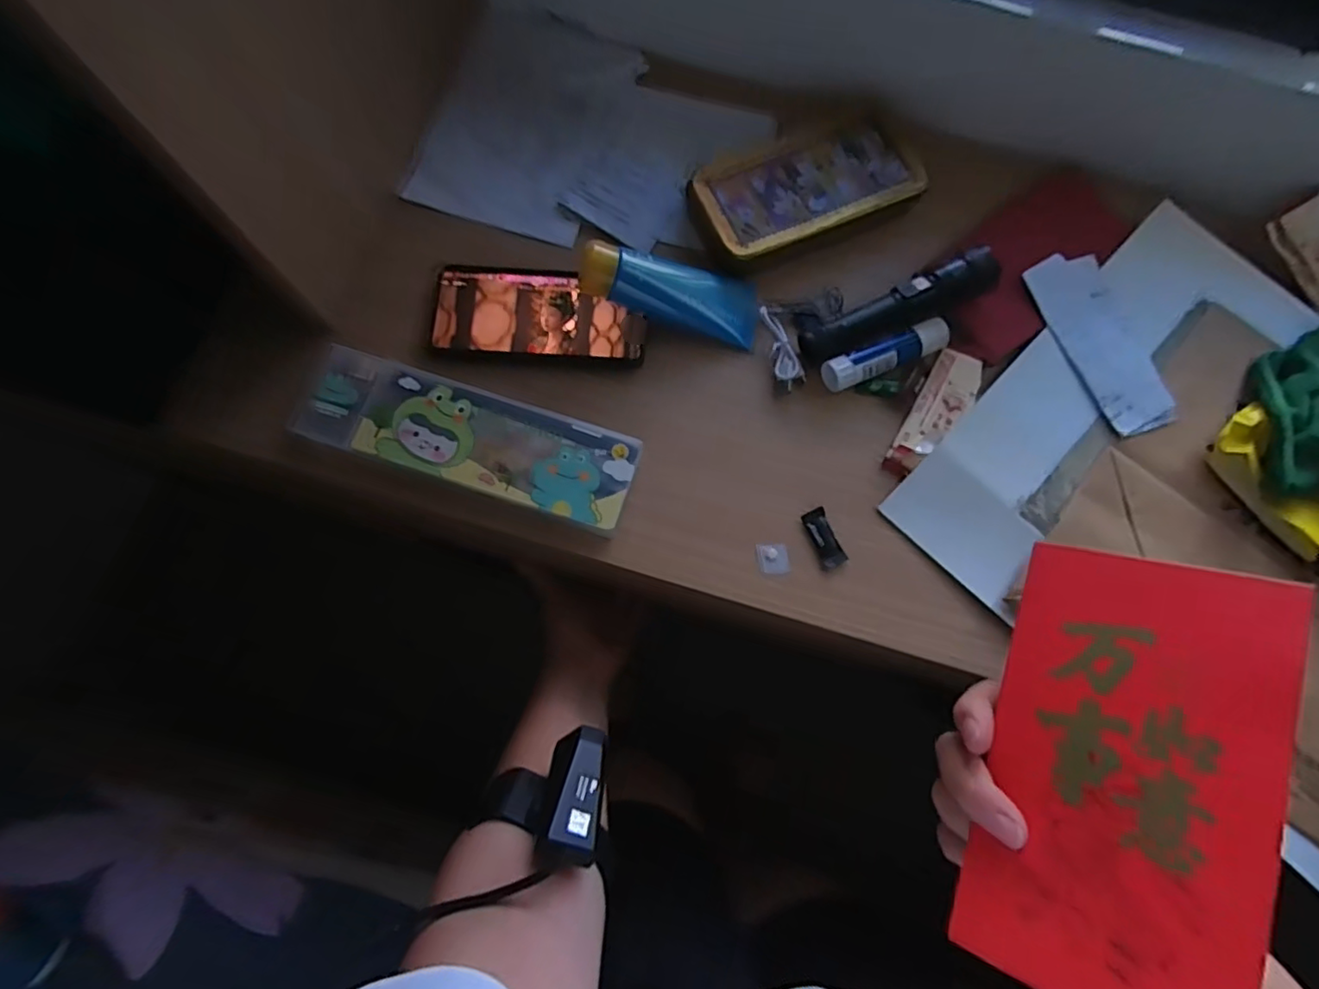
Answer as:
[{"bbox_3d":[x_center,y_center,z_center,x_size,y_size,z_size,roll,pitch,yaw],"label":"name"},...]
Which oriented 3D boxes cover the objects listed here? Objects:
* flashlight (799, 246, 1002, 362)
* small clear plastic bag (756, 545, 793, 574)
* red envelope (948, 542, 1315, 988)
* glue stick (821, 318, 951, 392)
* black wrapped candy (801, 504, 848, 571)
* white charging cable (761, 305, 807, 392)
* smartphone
[{"bbox_3d":[0.182,-0.139,0.465,0.151,0.030,0.031,-25,78,-1],"label":"flashlight"},{"bbox_3d":[0.083,0.047,0.438,0.023,0.004,0.021,-5,77,-1],"label":"small clear plastic bag"},{"bbox_3d":[0.179,0.109,0.235,0.087,0.004,0.170,10,78,42],"label":"red envelope"},{"bbox_3d":[0.175,-0.107,0.465,0.099,0.022,0.024,-24,78,-6],"label":"glue stick"},{"bbox_3d":[0.121,0.032,0.441,0.018,0.004,0.044,-21,78,-5],"label":"black wrapped candy"},{"bbox_3d":[0.092,-0.114,0.472,0.021,0.011,0.067,-23,78,-5],"label":"white charging cable"},{"bbox_3d":[-0.092,-0.143,0.472,0.160,0.012,0.078,3,77,1],"label":"smartphone"}]

